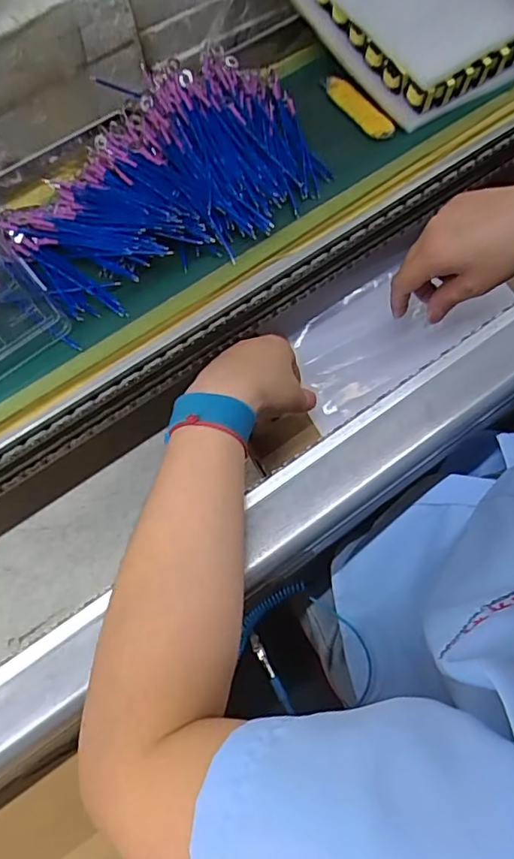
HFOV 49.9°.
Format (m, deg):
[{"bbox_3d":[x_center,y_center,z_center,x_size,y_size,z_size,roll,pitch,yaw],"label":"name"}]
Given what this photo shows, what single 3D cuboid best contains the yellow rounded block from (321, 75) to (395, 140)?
[{"bbox_3d":[0.084,-0.276,0.468,0.021,0.014,0.087,-33,69,-9],"label":"yellow rounded block"}]

